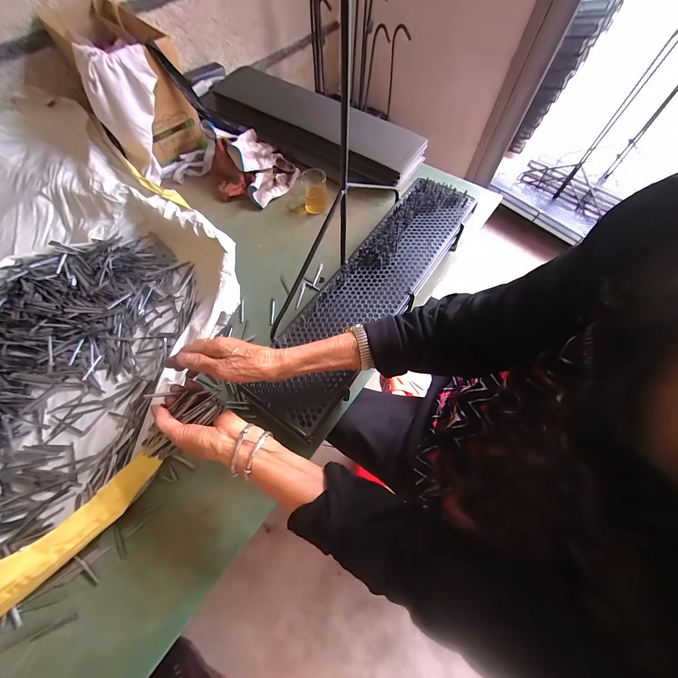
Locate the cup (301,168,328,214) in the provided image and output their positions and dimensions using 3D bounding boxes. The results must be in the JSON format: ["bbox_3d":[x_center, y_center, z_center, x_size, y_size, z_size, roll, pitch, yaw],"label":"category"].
[{"bbox_3d":[-0.058,-0.350,0.701,0.061,0.078,0.064,-6,64,-4],"label":"cup"}]

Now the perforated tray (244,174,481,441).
[{"bbox_3d":[0.071,-0.111,0.531,0.145,0.048,0.573,33,68,14],"label":"perforated tray"}]

